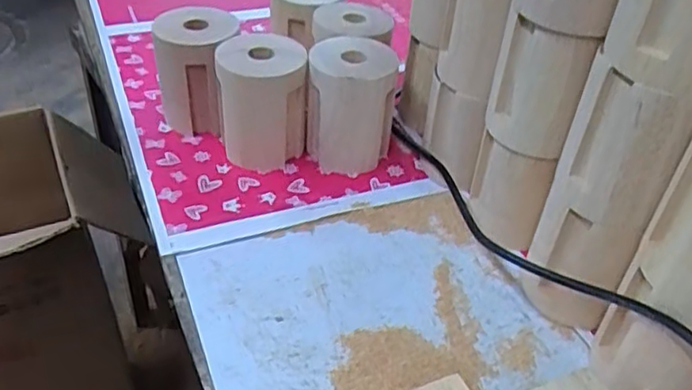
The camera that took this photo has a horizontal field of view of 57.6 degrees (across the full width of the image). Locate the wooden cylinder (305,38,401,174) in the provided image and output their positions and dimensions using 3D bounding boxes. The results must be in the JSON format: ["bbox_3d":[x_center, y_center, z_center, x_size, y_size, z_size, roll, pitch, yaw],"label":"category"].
[{"bbox_3d":[0.004,-0.083,0.591,0.078,0.105,0.075,4,39,-1],"label":"wooden cylinder"}]

